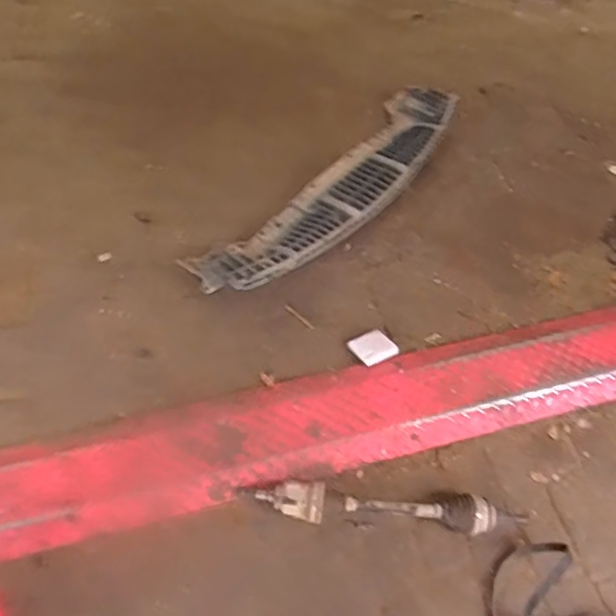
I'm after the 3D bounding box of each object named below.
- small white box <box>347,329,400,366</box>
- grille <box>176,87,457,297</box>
[{"bbox_3d":[0.174,0.105,1.615,0.099,0.023,0.110,-31,50,-10],"label":"small white box"},{"bbox_3d":[0.093,-0.363,1.829,0.984,0.147,0.311,-39,66,-25],"label":"grille"}]

